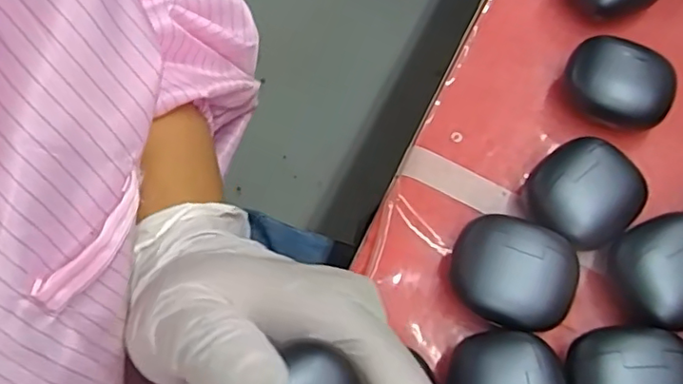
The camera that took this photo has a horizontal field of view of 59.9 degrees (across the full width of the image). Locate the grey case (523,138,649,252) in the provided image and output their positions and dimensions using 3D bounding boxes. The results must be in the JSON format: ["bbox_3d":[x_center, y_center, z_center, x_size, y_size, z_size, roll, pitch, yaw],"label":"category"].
[{"bbox_3d":[0.120,0.003,0.297,0.049,0.030,0.049,-41,71,-17],"label":"grey case"}]

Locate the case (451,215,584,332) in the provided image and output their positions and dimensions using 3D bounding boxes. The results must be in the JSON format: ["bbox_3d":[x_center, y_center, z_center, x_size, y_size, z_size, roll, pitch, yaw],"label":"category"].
[{"bbox_3d":[0.079,0.040,0.278,0.055,0.031,0.045,22,66,10],"label":"case"}]

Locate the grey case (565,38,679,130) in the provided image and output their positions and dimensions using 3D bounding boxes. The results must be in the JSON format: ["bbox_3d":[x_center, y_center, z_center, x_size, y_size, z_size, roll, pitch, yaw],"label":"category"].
[{"bbox_3d":[0.152,-0.057,0.327,0.056,0.027,0.042,26,67,12],"label":"grey case"}]

